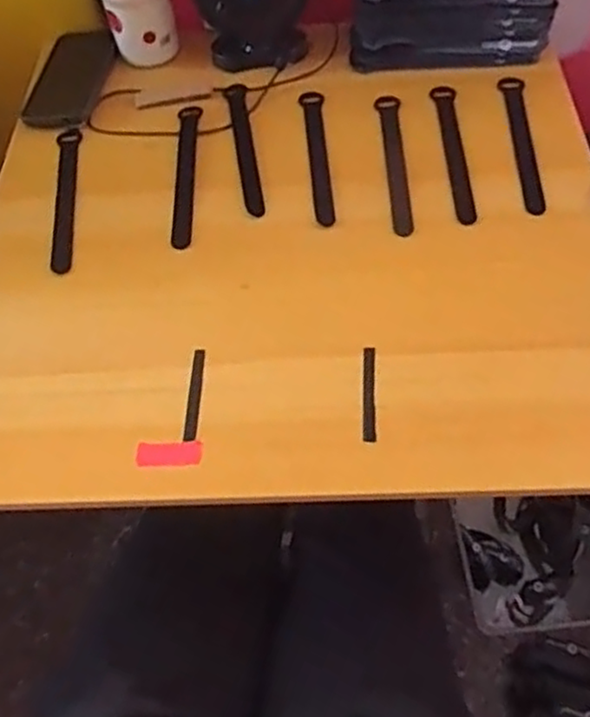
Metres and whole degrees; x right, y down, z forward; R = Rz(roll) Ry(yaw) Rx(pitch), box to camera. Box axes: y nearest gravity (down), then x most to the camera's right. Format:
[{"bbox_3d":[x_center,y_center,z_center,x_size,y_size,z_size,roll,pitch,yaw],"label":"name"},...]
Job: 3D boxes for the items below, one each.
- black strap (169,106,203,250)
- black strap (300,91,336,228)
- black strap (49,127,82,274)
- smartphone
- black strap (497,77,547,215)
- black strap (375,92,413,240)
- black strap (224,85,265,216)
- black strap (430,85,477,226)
[{"bbox_3d":[-0.109,-0.188,0.682,0.021,0.004,0.194,-3,57,3],"label":"black strap"},{"bbox_3d":[0.022,-0.207,0.687,0.022,0.005,0.198,-4,57,2],"label":"black strap"},{"bbox_3d":[-0.227,-0.160,0.678,0.022,0.007,0.194,-8,57,-1],"label":"black strap"},{"bbox_3d":[-0.254,-0.313,0.768,0.079,0.012,0.150,3,58,7],"label":"smartphone"},{"bbox_3d":[0.225,-0.215,0.678,0.021,0.009,0.198,0,58,5],"label":"black strap"},{"bbox_3d":[0.097,-0.197,0.679,0.024,0.004,0.202,0,55,2],"label":"black strap"},{"bbox_3d":[-0.051,-0.219,0.702,0.022,0.006,0.196,-10,57,-2],"label":"black strap"},{"bbox_3d":[0.158,-0.207,0.676,0.024,0.009,0.198,-3,57,3],"label":"black strap"}]

